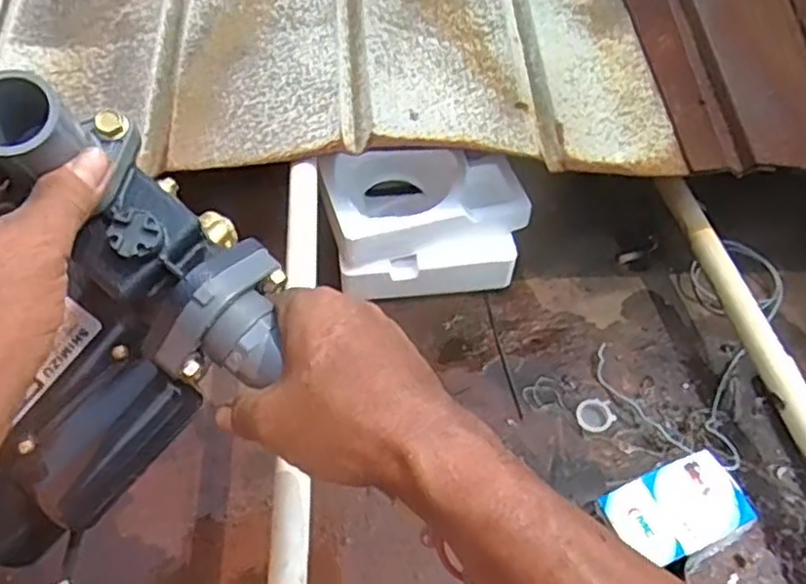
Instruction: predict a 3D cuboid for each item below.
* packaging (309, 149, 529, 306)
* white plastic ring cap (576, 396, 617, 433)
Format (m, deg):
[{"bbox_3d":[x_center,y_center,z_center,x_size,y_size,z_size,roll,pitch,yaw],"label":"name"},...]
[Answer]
[{"bbox_3d":[0.024,-0.083,0.821,0.221,0.130,0.153,-7,54,-7],"label":"packaging"},{"bbox_3d":[0.204,0.130,0.744,0.041,0.009,0.038,-11,54,-10],"label":"white plastic ring cap"}]

